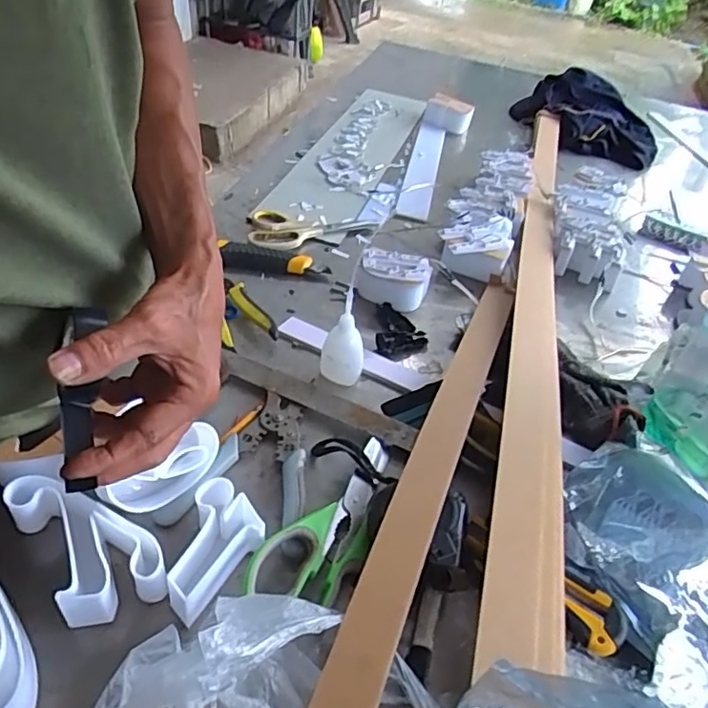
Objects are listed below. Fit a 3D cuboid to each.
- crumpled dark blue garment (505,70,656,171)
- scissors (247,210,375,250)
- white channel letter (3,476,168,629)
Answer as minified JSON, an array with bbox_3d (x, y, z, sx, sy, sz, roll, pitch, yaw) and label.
[{"bbox_3d":[0.476,-0.493,1.194,0.291,0.091,0.314,14,42,8],"label":"crumpled dark blue garment"},{"bbox_3d":[-0.053,-0.171,0.813,0.181,0.025,0.084,-3,43,-11],"label":"scissors"},{"bbox_3d":[-0.201,0.141,0.440,0.070,0.047,0.133,-28,52,-33],"label":"white channel letter"}]

